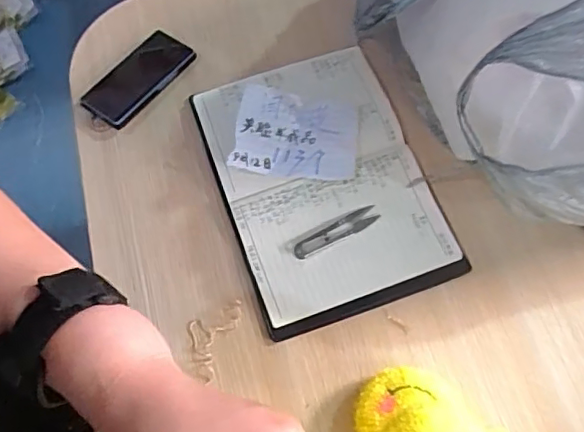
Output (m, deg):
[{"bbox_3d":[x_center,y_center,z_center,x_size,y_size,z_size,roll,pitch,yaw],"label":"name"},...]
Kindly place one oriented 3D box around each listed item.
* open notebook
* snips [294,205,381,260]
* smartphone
[{"bbox_3d":[0.035,-0.054,0.721,0.247,0.034,0.353,-19,67,-7],"label":"open notebook"},{"bbox_3d":[0.055,0.021,0.700,0.115,0.004,0.024,-29,68,-11],"label":"snips"},{"bbox_3d":[-0.210,-0.190,0.789,0.074,0.014,0.154,32,71,15],"label":"smartphone"}]

